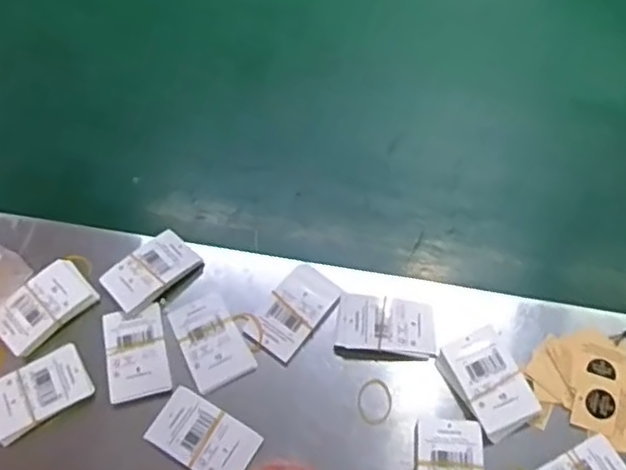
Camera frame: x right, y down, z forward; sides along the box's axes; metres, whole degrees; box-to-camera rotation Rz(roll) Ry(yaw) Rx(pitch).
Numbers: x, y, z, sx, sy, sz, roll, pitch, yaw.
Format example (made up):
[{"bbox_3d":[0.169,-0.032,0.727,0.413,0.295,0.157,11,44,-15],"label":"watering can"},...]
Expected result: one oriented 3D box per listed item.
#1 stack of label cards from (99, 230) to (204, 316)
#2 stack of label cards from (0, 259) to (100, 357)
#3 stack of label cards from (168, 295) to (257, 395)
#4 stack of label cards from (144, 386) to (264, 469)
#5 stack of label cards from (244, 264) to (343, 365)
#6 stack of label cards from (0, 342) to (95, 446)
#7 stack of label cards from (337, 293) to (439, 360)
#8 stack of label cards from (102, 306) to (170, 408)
[{"bbox_3d":[-0.144,0.033,0.579,0.080,0.011,0.051,-39,65,-18],"label":"stack of label cards"},{"bbox_3d":[-0.235,0.061,0.563,0.053,0.011,0.084,39,69,22],"label":"stack of label cards"},{"bbox_3d":[-0.088,0.090,0.552,0.050,0.005,0.083,-26,62,-12],"label":"stack of label cards"},{"bbox_3d":[-0.087,0.161,0.514,0.082,0.009,0.049,27,65,17],"label":"stack of label cards"},{"bbox_3d":[-0.016,0.066,0.561,0.050,0.004,0.083,34,67,20],"label":"stack of label cards"},{"bbox_3d":[-0.226,0.127,0.529,0.081,0.006,0.053,-30,63,-14],"label":"stack of label cards"},{"bbox_3d":[0.063,0.078,0.549,0.081,0.007,0.052,6,60,6],"label":"stack of label cards"},{"bbox_3d":[-0.149,0.100,0.546,0.048,0.009,0.078,-13,60,-5],"label":"stack of label cards"}]

